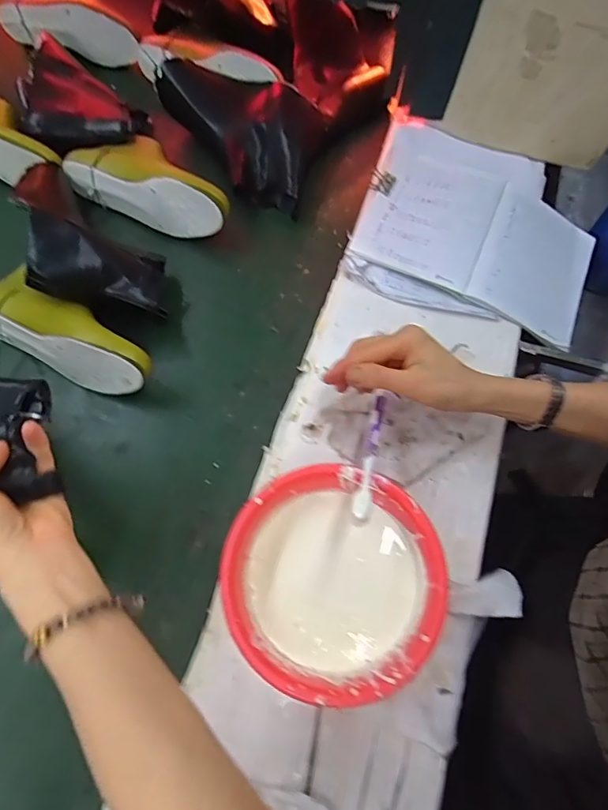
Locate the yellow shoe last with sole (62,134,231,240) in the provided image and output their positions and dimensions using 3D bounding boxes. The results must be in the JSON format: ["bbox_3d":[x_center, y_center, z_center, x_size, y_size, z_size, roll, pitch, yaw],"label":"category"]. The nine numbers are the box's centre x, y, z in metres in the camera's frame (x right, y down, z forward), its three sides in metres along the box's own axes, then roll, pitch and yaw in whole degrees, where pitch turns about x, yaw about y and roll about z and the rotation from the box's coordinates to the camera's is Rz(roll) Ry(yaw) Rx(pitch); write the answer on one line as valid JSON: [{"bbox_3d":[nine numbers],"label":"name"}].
[{"bbox_3d":[-0.200,-0.315,0.651,0.250,0.082,0.114,25,71,10],"label":"yellow shoe last with sole"}]

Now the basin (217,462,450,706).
[{"bbox_3d":[0.026,0.158,0.434,0.187,0.072,0.184,0,69,0],"label":"basin"}]

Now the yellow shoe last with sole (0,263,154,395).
[{"bbox_3d":[-0.282,-0.080,0.559,0.242,0.087,0.075,27,71,10],"label":"yellow shoe last with sole"}]

